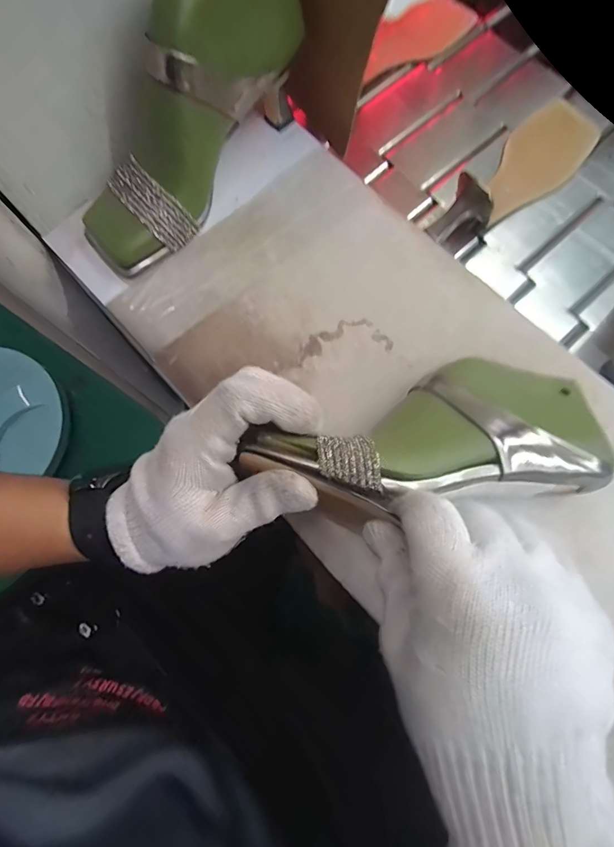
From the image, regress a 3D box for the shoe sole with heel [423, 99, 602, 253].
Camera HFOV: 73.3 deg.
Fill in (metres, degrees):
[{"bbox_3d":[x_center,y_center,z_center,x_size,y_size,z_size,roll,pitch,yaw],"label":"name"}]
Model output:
[{"bbox_3d":[0.220,-0.255,0.406,0.073,0.053,0.238,38,79,10],"label":"shoe sole with heel"}]

